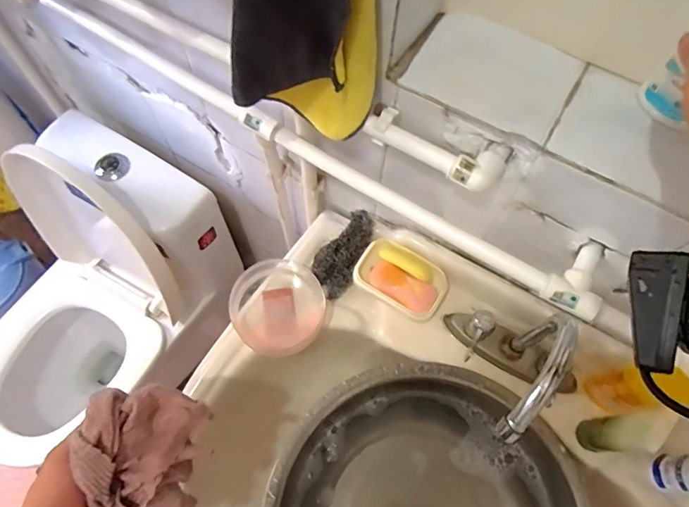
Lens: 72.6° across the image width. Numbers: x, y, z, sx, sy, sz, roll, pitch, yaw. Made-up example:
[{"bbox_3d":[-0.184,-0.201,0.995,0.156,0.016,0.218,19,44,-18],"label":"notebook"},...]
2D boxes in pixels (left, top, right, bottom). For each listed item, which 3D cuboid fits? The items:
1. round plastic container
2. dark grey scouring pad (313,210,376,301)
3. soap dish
[{"bbox_3d":[-0.085,0.071,0.632,0.115,0.058,0.125,1,66,-3],"label":"round plastic container"},{"bbox_3d":[-0.003,-0.001,0.650,0.058,0.012,0.125,26,88,-9],"label":"dark grey scouring pad"},{"bbox_3d":[0.078,0.032,0.636,0.124,0.038,0.080,31,68,10],"label":"soap dish"}]

